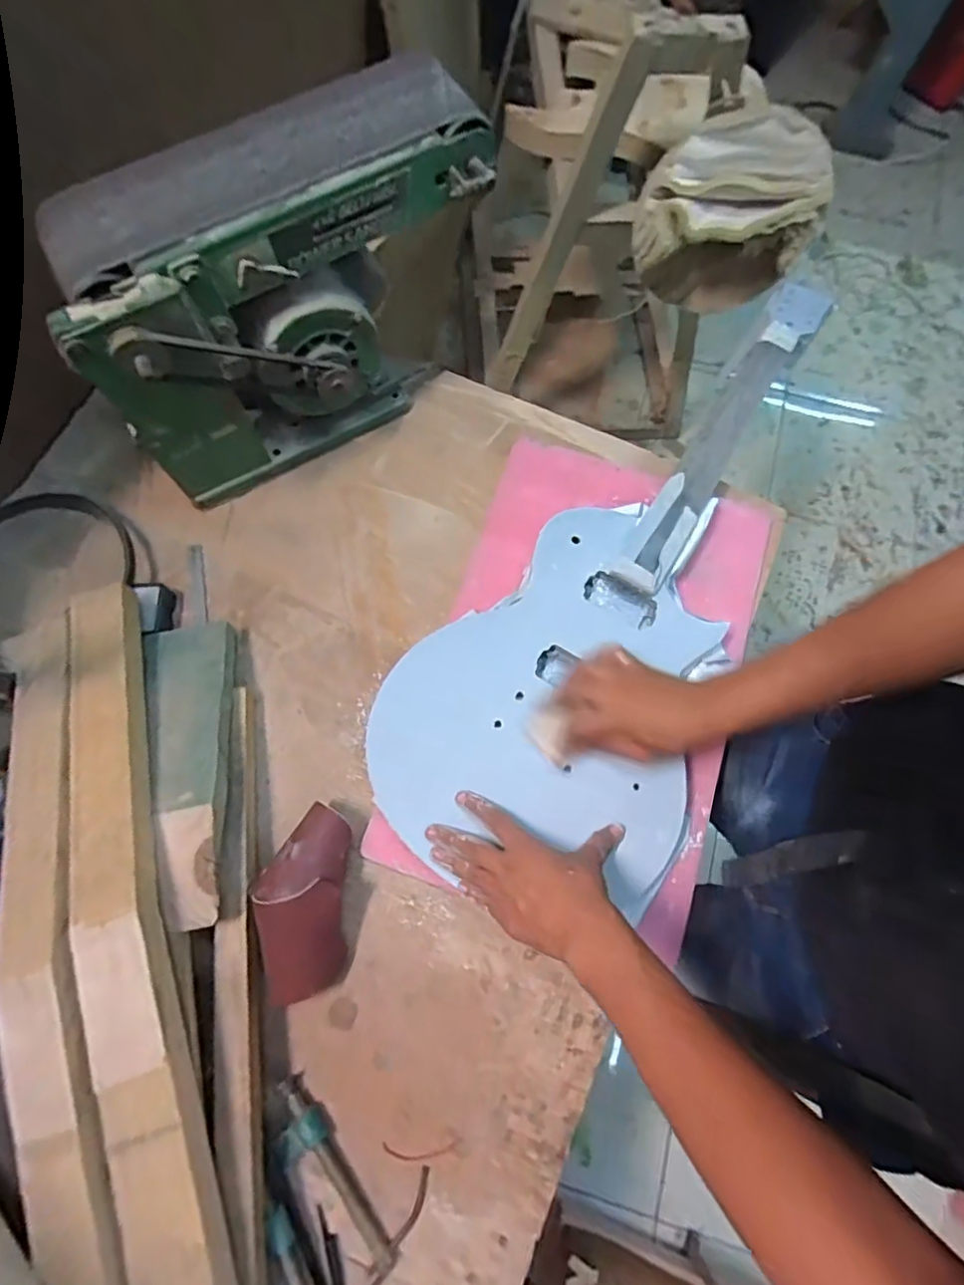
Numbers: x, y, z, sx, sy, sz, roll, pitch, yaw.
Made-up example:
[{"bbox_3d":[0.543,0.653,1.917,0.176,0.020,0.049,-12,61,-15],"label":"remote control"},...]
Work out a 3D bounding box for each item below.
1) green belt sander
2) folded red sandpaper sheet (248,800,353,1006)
[{"bbox_3d":[-0.193,-0.355,0.603,0.425,0.279,0.147,-33,76,-11],"label":"green belt sander"},{"bbox_3d":[-0.170,0.244,0.527,0.082,0.077,0.169,-2,73,-2],"label":"folded red sandpaper sheet"}]

